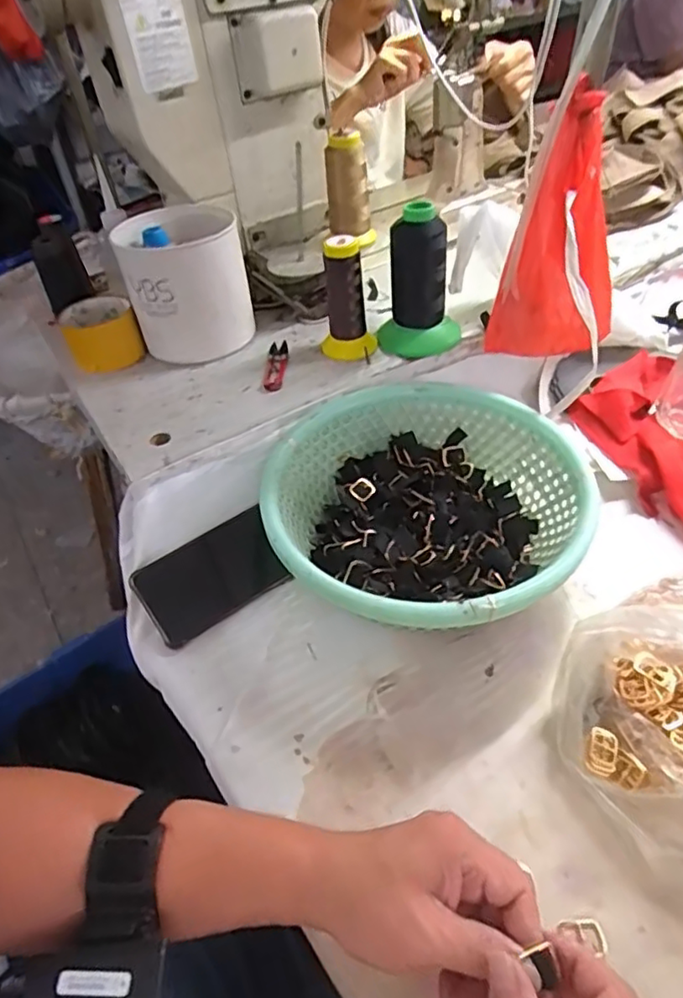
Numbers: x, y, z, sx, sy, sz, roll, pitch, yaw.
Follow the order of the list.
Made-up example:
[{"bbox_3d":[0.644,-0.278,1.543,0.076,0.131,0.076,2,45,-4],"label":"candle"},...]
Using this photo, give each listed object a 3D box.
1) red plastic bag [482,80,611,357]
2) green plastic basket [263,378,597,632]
[{"bbox_3d":[0.204,-0.232,0.557,0.092,0.213,0.089,-35,51,-26],"label":"red plastic bag"},{"bbox_3d":[0.072,0.010,0.523,0.245,0.076,0.259,1,45,7],"label":"green plastic basket"}]

